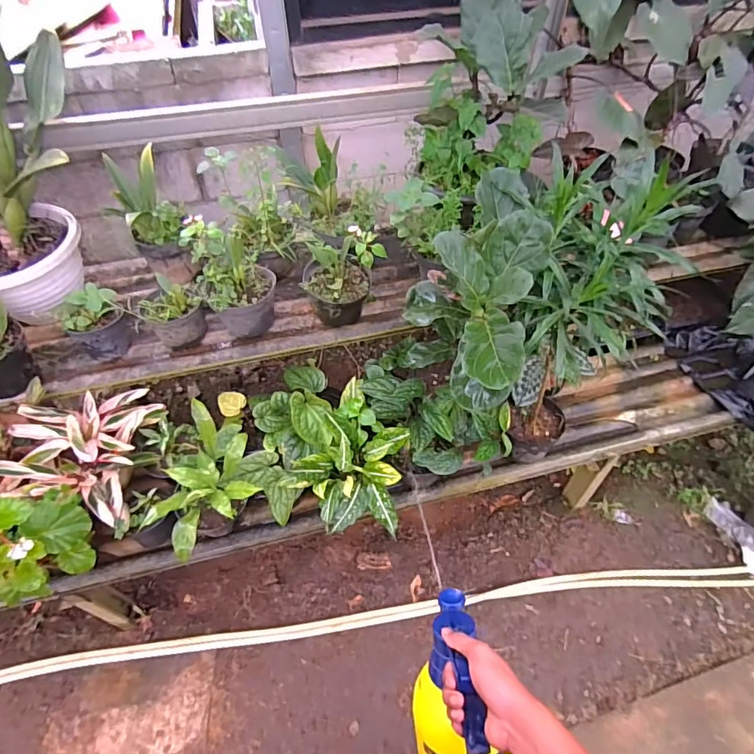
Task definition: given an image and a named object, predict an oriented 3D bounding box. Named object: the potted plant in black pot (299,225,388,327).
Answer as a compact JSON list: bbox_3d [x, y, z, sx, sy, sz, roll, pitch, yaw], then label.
[{"bbox_3d":[-0.086,-0.259,1.221,0.209,0.226,0.183,-1,50,1],"label":"potted plant in black pot"}]

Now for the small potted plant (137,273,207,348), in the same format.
[{"bbox_3d":[-0.514,-0.153,1.207,0.149,0.144,0.155,-22,53,-16],"label":"small potted plant"}]

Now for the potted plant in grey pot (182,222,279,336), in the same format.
[{"bbox_3d":[-0.350,-0.240,1.182,0.180,0.268,0.155,-26,54,-18],"label":"potted plant in grey pot"}]

